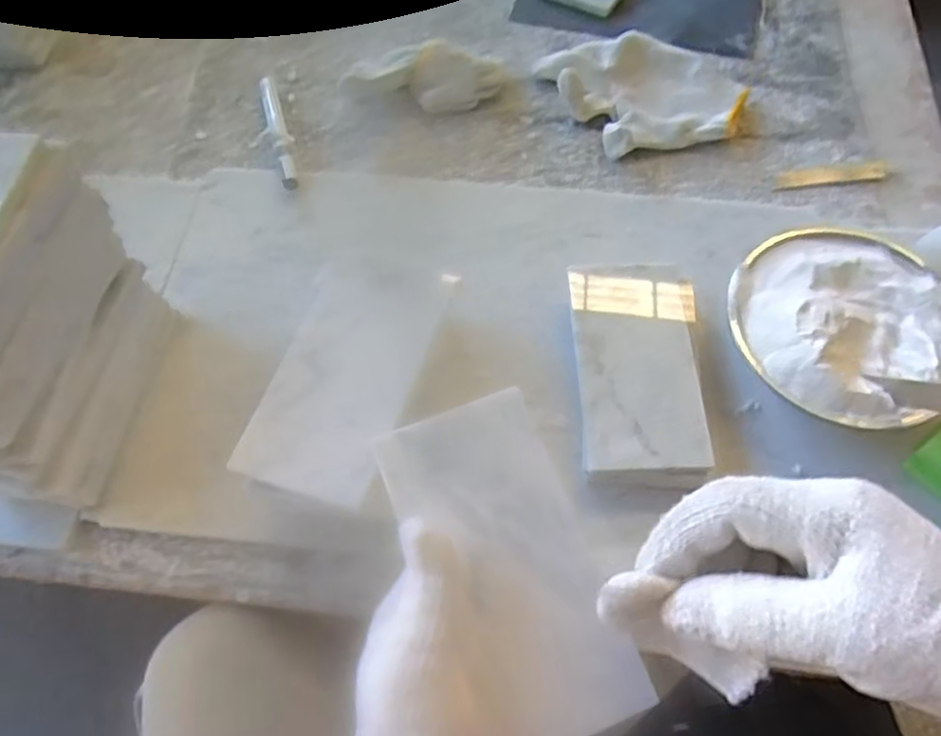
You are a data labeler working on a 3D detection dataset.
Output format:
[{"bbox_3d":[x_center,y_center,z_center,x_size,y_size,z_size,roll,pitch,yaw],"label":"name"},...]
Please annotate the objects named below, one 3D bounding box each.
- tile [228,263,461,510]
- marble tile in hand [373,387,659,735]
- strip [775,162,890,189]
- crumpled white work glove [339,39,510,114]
[{"bbox_3d":[-0.069,0.000,0.392,0.076,0.011,0.148,17,64,7],"label":"tile"},{"bbox_3d":[0.018,0.087,0.308,0.073,0.008,0.149,-20,70,-11],"label":"marble tile in hand"},{"bbox_3d":[0.302,-0.160,0.573,0.094,0.009,0.017,-6,63,-4],"label":"strip"},{"bbox_3d":[-0.037,-0.252,0.598,0.143,0.043,0.054,-1,63,-1],"label":"crumpled white work glove"}]

